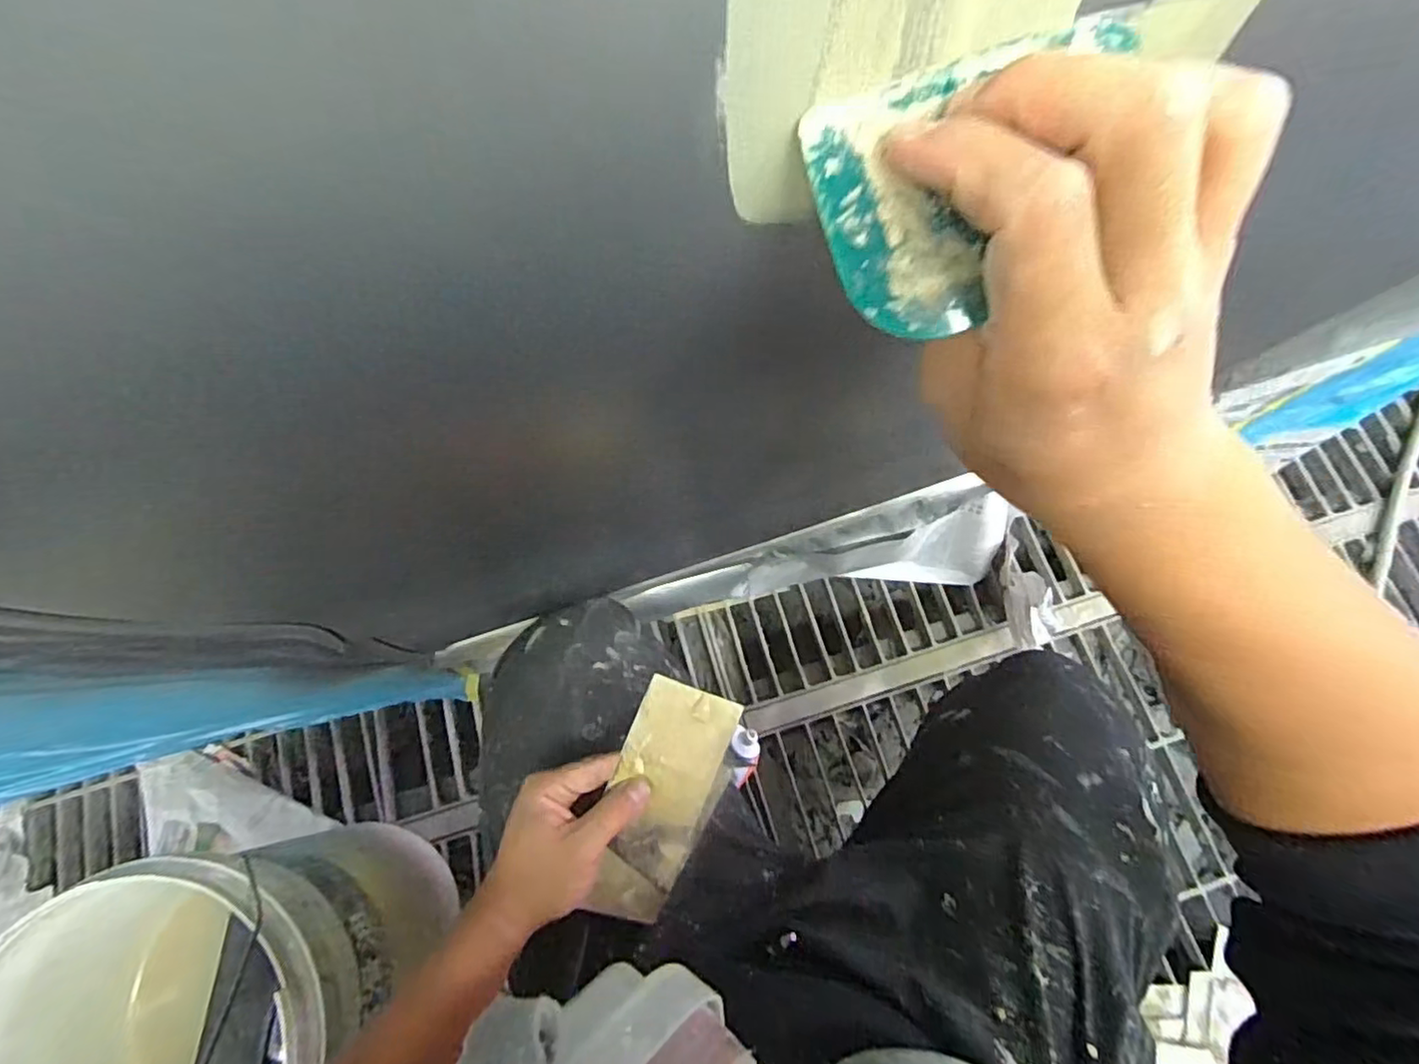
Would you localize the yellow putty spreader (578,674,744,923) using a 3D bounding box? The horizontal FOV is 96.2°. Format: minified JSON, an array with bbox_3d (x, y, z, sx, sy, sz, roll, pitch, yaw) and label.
[{"bbox_3d":[-0.035,0.197,0.467,0.076,0.006,0.169,21,87,-8],"label":"yellow putty spreader"}]

